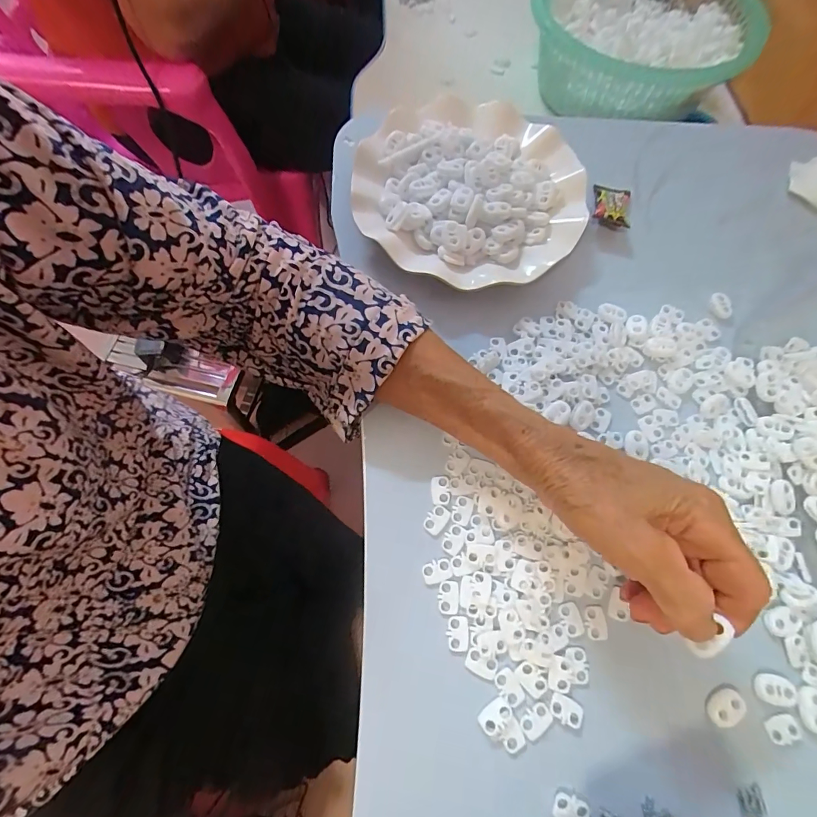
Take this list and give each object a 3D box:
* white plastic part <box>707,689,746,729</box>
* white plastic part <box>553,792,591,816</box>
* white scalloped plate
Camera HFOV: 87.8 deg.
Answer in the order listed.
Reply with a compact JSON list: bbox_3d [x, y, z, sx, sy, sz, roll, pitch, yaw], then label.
[{"bbox_3d":[0.178,0.168,0.237,0.022,0.004,0.016,-16,70,-10],"label":"white plastic part"},{"bbox_3d":[0.084,0.206,0.216,0.018,0.004,0.012,21,68,5],"label":"white plastic part"},{"bbox_3d":[0.048,-0.179,0.348,0.182,0.033,0.197,1,68,-3],"label":"white scalloped plate"}]

